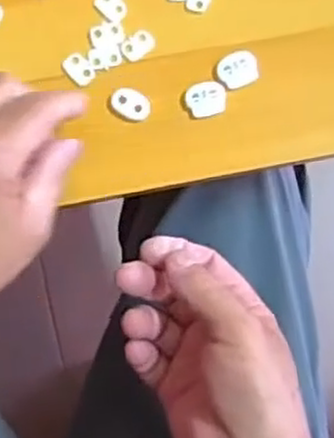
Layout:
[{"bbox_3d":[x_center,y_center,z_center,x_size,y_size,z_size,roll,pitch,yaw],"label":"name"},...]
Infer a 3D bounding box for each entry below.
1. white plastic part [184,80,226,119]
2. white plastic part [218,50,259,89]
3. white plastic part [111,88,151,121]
[{"bbox_3d":[0.022,-0.069,0.422,0.023,0.004,0.020,-16,83,-2],"label":"white plastic part"},{"bbox_3d":[0.041,-0.086,0.425,0.022,0.004,0.021,-21,83,-3],"label":"white plastic part"},{"bbox_3d":[-0.021,-0.066,0.423,0.023,0.004,0.015,23,83,3],"label":"white plastic part"}]

